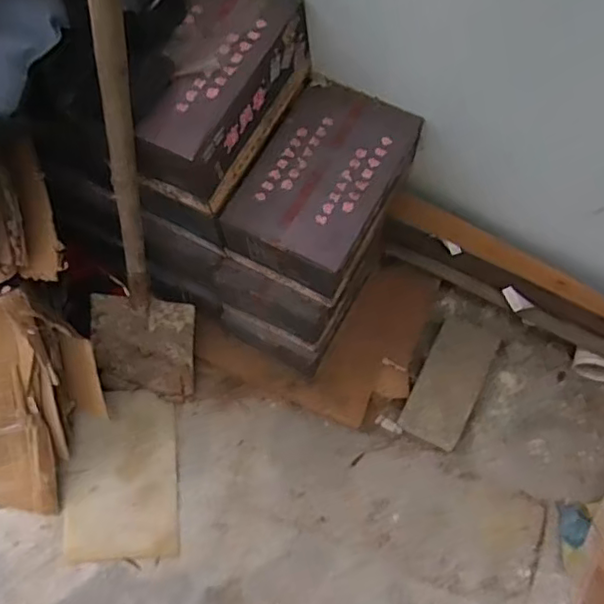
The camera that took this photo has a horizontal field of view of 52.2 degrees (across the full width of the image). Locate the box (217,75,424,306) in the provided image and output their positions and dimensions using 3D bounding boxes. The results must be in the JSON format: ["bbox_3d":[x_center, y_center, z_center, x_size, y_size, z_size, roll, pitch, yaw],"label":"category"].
[{"bbox_3d":[0.031,-0.178,0.946,0.188,0.101,0.295,26,72,11],"label":"box"}]

